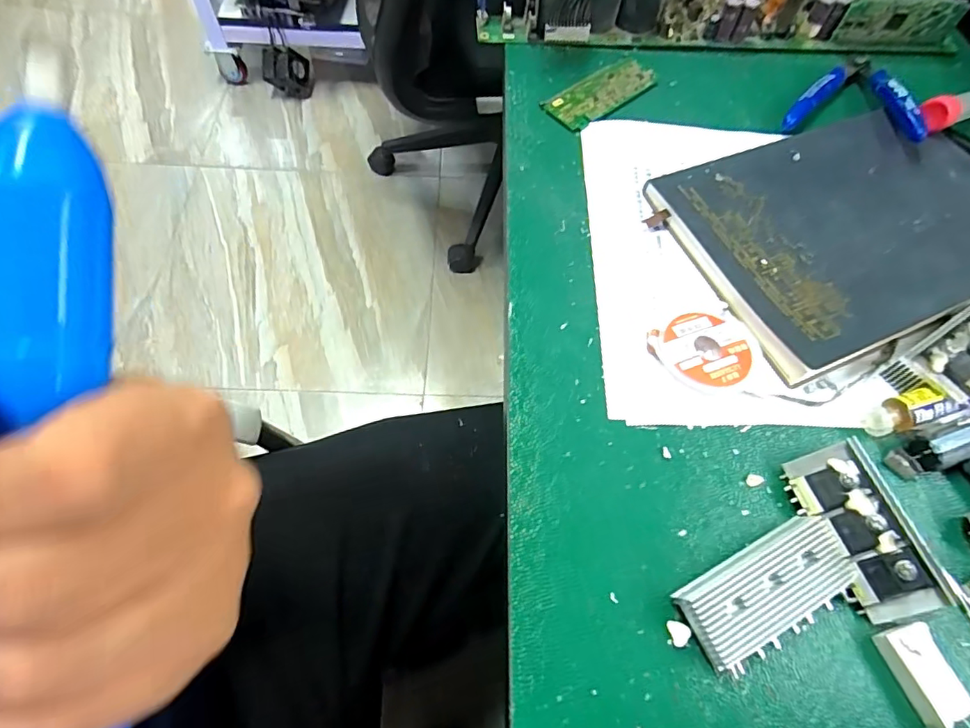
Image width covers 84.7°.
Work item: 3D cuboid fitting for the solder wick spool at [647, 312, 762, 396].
[{"bbox_3d":[0.113,-0.006,0.269,0.052,0.009,0.044,-27,67,-15],"label":"solder wick spool"}]

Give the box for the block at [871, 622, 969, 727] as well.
[{"bbox_3d":[0.170,0.121,0.207,0.019,0.012,0.034,-14,64,-10],"label":"block"}]

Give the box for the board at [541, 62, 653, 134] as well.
[{"bbox_3d":[0.080,-0.187,0.364,0.084,0.005,0.033,-39,71,-20],"label":"board"}]

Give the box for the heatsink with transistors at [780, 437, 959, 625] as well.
[{"bbox_3d":[0.160,0.070,0.226,0.034,0.016,0.069,-32,64,26],"label":"heatsink with transistors"}]

